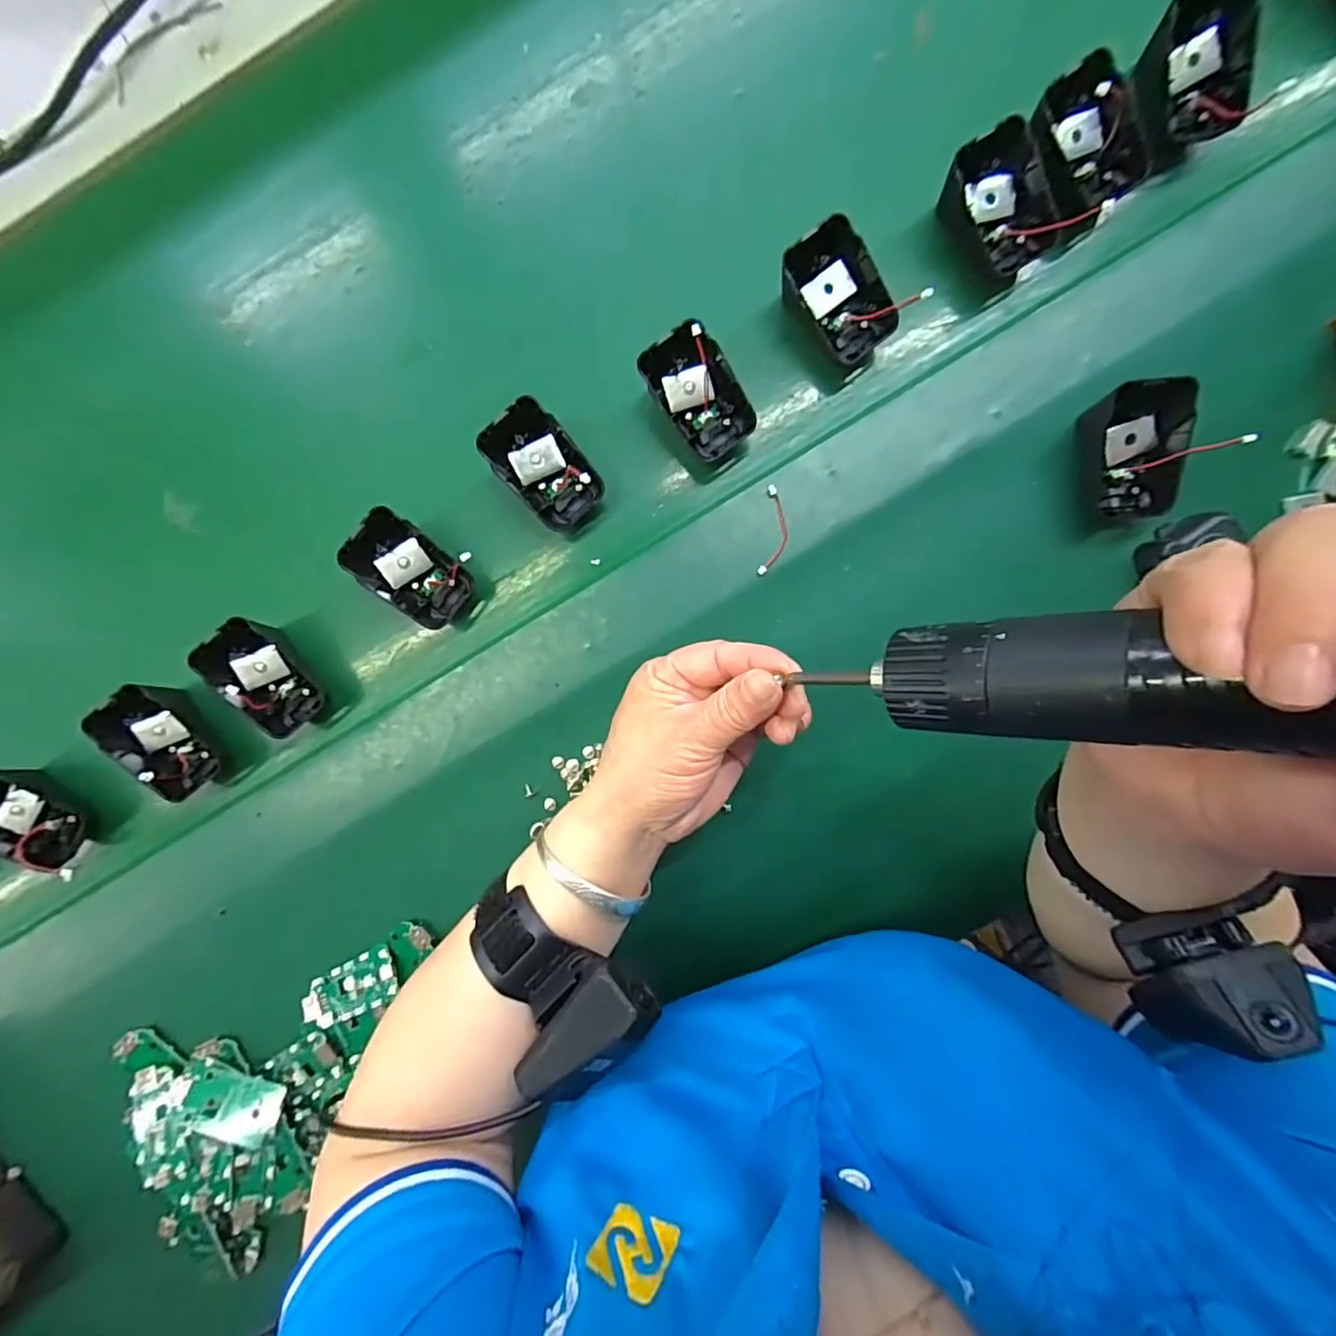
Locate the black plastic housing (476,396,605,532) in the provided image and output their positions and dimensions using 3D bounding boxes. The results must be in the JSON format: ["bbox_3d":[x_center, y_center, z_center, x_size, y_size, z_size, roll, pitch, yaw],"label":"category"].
[{"bbox_3d":[-0.072,-0.117,0.352,0.047,0.038,0.067,-39,90,3],"label":"black plastic housing"}]

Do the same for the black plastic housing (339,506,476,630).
[{"bbox_3d":[-0.154,-0.060,0.357,0.068,0.019,0.045,42,90,-26],"label":"black plastic housing"}]

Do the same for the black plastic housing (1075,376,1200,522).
[{"bbox_3d":[0.256,-0.117,0.326,0.048,0.041,0.065,-11,94,3],"label":"black plastic housing"}]

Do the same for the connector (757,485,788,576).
[{"bbox_3d":[0.063,-0.081,0.352,0.015,0.004,0.054,8,95,2],"label":"connector"}]

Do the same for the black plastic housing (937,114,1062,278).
[{"bbox_3d":[0.187,-0.258,0.339,0.048,0.043,0.065,-27,91,3],"label":"black plastic housing"}]

